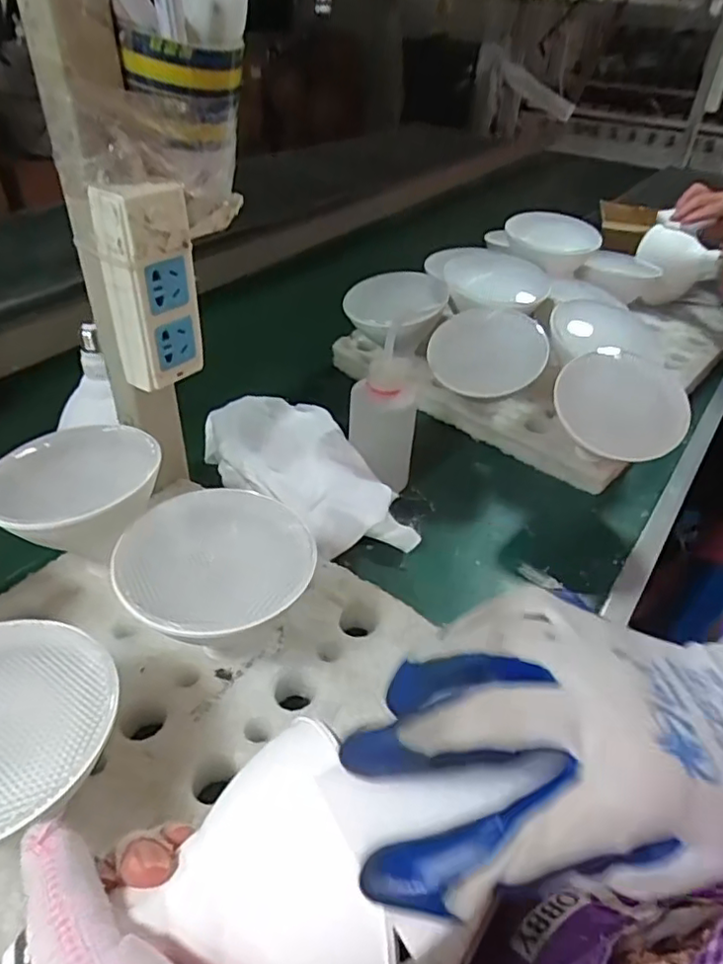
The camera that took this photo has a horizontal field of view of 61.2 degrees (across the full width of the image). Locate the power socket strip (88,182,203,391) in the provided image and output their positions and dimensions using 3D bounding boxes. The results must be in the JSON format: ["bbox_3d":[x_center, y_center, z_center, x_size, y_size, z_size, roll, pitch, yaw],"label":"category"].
[{"bbox_3d":[-0.140,-0.131,0.412,0.030,0.127,0.049,25,44,24],"label":"power socket strip"}]

